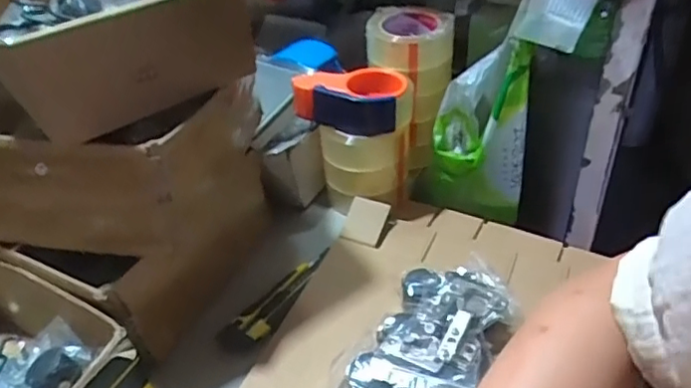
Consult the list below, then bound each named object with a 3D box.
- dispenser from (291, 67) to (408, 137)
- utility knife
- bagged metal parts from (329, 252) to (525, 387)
[{"bbox_3d":[0.010,-0.132,0.776,0.142,0.052,0.103,8,41,14],"label":"dispenser"},{"bbox_3d":[-0.072,0.115,0.685,0.044,0.014,0.165,22,46,29],"label":"utility knife"},{"bbox_3d":[0.085,0.151,0.599,0.132,0.061,0.212,25,47,31],"label":"bagged metal parts"}]

